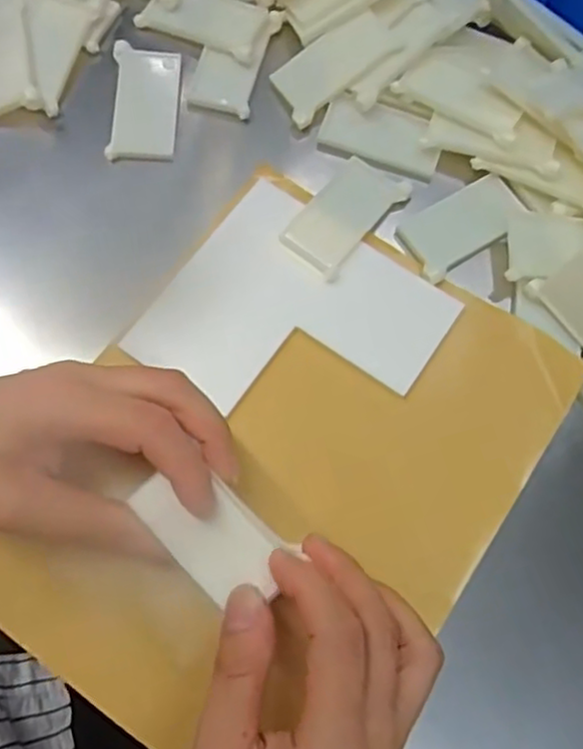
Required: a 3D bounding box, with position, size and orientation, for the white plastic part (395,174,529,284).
[{"bbox_3d":[0.096,-0.083,0.378,0.070,0.009,0.038,-29,77,-12],"label":"white plastic part"}]

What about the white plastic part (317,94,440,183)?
[{"bbox_3d":[0.053,-0.140,0.398,0.069,0.011,0.036,20,75,6],"label":"white plastic part"}]

